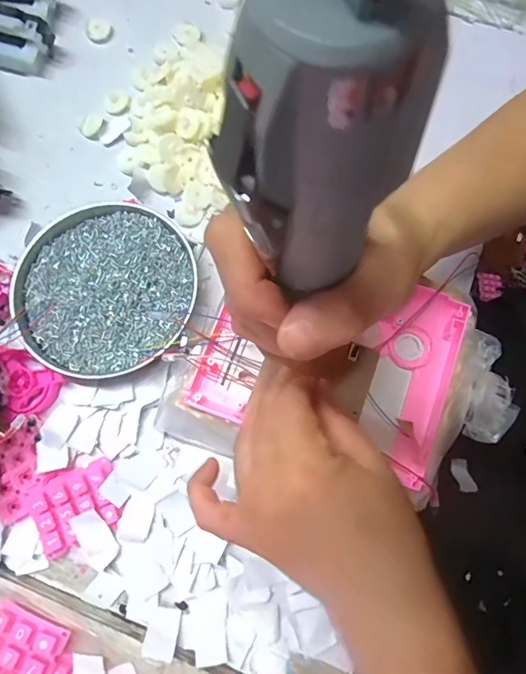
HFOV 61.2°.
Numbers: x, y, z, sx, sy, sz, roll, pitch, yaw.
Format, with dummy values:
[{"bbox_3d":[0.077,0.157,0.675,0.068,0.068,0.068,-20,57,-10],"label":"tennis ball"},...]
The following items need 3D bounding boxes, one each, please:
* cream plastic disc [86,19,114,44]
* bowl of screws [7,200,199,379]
[{"bbox_3d":[-0.151,-0.282,0.409,0.023,0.006,0.024,0,75,-1],"label":"cream plastic disc"},{"bbox_3d":[-0.121,-0.039,0.345,0.127,0.018,0.139,0,75,-1],"label":"bowl of screws"}]

